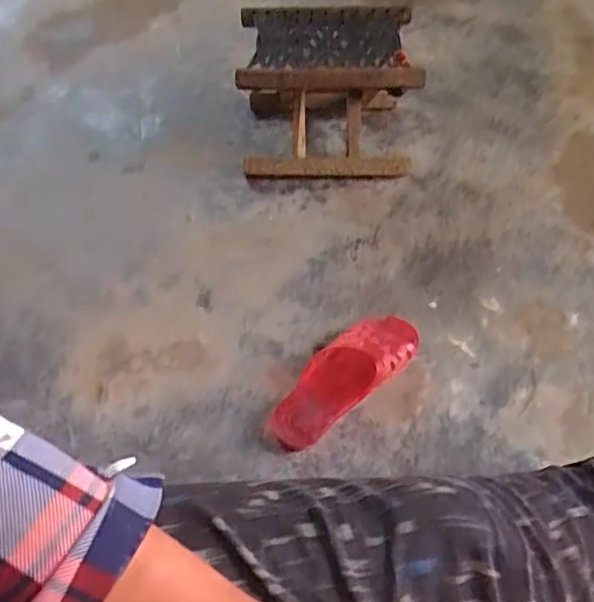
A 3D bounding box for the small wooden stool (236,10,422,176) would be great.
[{"bbox_3d":[0.049,-0.346,1.043,0.263,0.215,0.198,-1,52,0],"label":"small wooden stool"}]

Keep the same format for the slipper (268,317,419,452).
[{"bbox_3d":[0.067,0.088,0.804,0.091,0.066,0.238,35,60,25],"label":"slipper"}]

